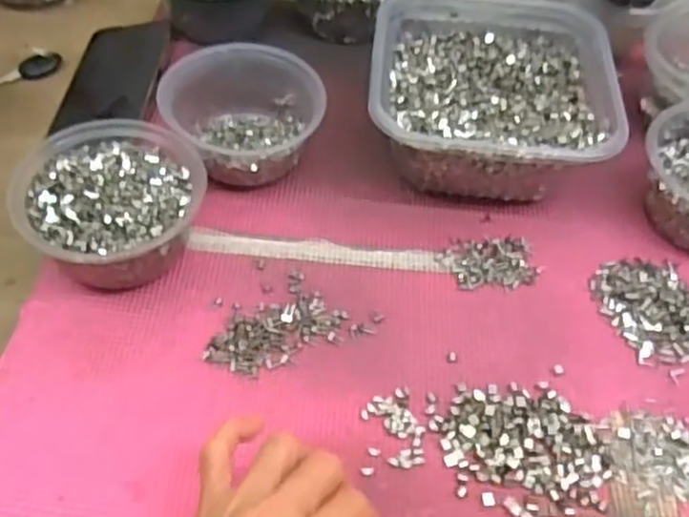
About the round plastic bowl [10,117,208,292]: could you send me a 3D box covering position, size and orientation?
[{"bbox_3d":[-0.150,-0.034,0.465,0.110,0.063,0.110,2,52,-3],"label":"round plastic bowl"}]

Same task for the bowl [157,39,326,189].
[{"bbox_3d":[-0.073,-0.104,0.517,0.104,0.067,0.096,2,52,-3],"label":"bowl"}]

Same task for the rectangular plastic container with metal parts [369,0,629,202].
[{"bbox_3d":[0.105,-0.129,0.539,0.171,0.069,0.185,3,52,0],"label":"rectangular plastic container with metal parts"}]

